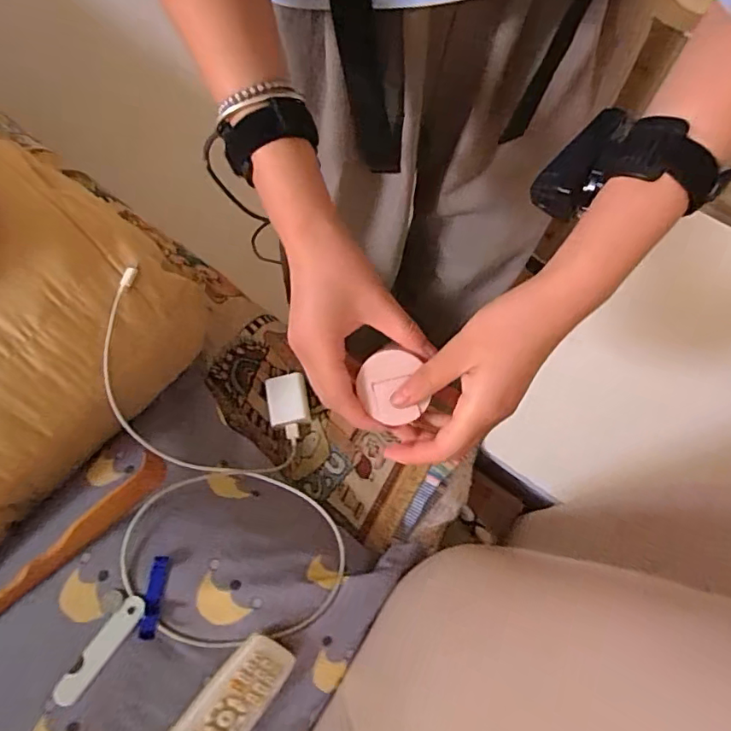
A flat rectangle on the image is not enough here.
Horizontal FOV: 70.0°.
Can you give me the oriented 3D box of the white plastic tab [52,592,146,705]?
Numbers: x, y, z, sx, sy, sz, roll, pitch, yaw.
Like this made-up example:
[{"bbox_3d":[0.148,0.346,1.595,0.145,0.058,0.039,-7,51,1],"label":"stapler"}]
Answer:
[{"bbox_3d":[-0.213,0.229,0.421,0.020,0.012,0.087,33,73,12],"label":"white plastic tab"}]

